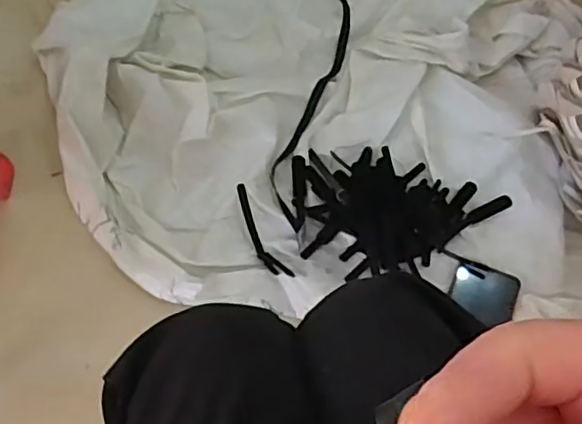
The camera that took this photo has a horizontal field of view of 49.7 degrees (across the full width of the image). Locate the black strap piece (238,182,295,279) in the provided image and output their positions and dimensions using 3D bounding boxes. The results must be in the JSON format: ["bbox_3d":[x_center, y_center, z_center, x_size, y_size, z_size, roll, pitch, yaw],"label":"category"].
[{"bbox_3d":[-0.040,0.028,0.789,0.024,0.027,0.139,-25,60,-11],"label":"black strap piece"}]

